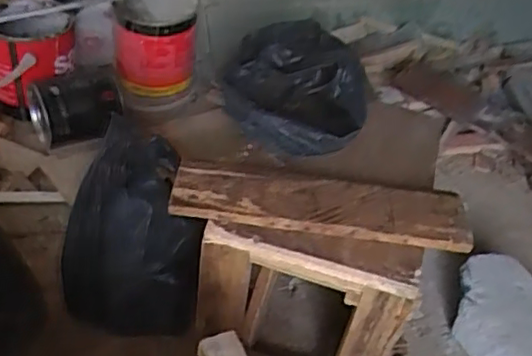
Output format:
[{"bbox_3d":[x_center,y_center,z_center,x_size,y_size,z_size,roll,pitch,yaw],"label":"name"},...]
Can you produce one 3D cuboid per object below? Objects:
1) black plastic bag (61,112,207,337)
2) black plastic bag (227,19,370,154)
[{"bbox_3d":[-0.150,0.076,0.800,0.189,0.237,0.158,18,41,10],"label":"black plastic bag"},{"bbox_3d":[0.032,-0.114,0.794,0.164,0.088,0.207,6,40,-4],"label":"black plastic bag"}]

